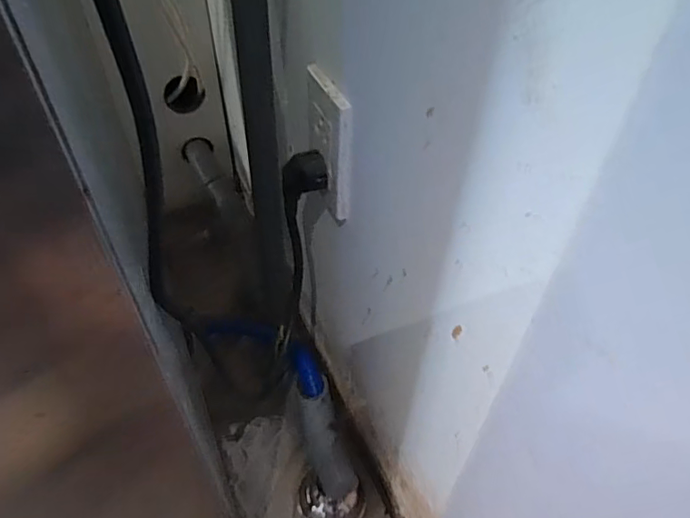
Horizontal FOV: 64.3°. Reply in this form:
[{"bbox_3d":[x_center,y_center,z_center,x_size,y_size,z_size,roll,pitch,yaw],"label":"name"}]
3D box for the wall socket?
[{"bbox_3d":[-0.014,-0.097,0.481,0.016,0.117,0.068,-16,50,-15],"label":"wall socket"}]

